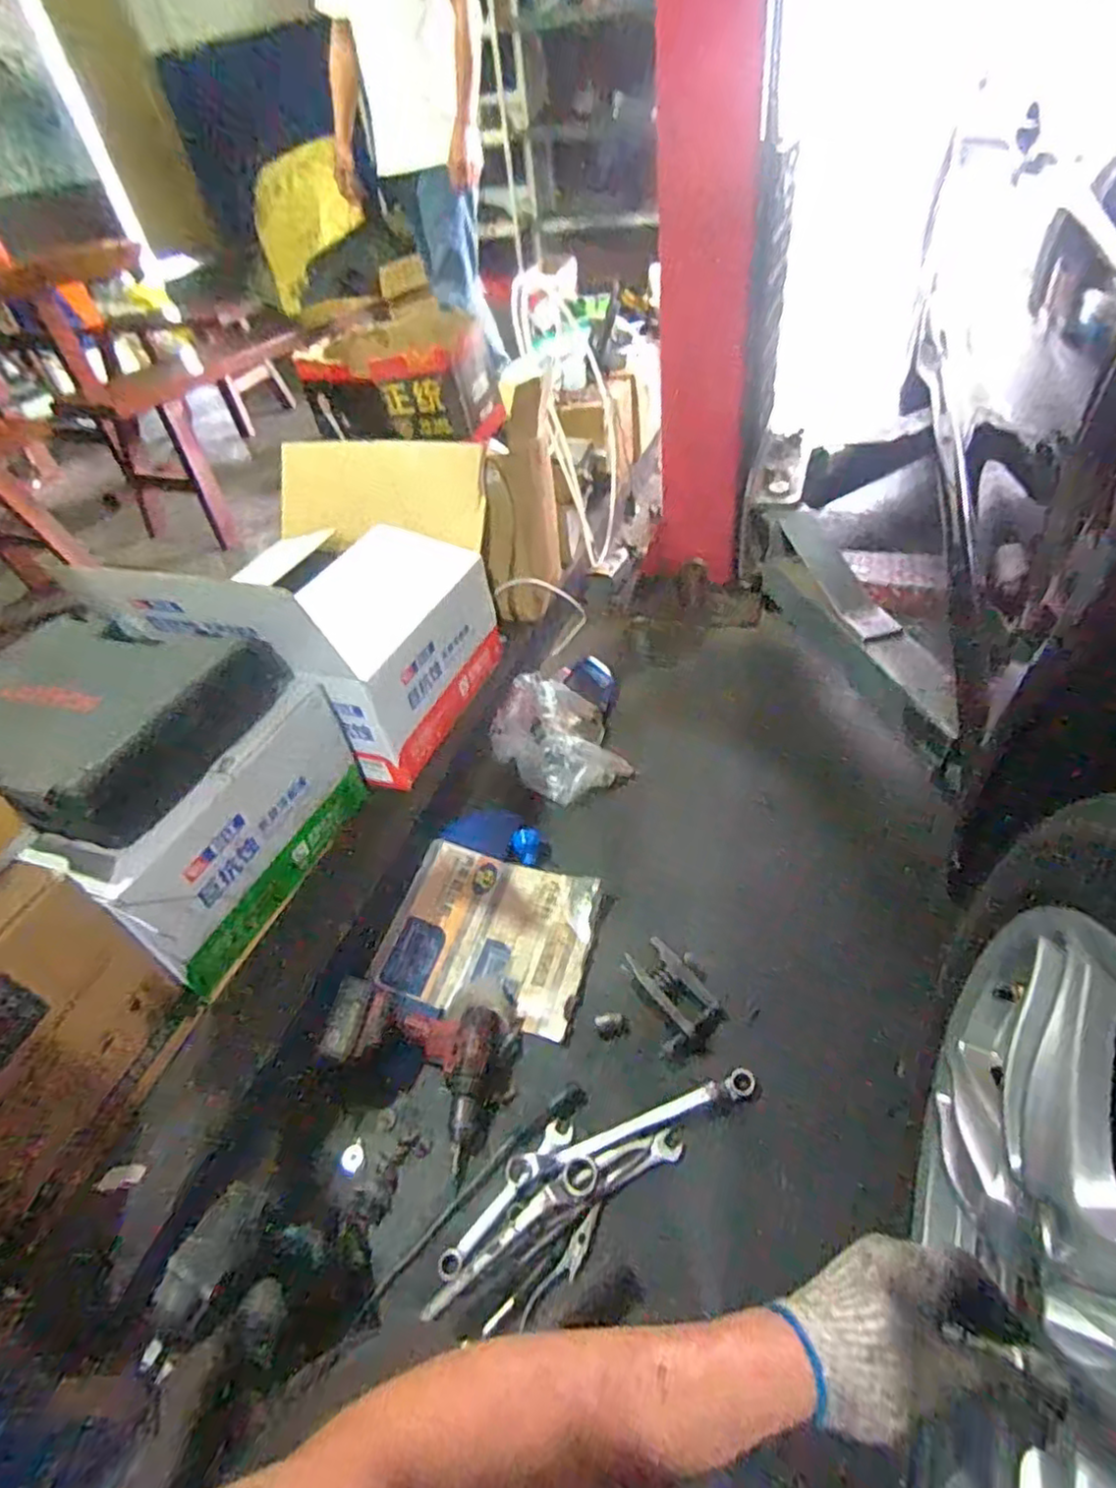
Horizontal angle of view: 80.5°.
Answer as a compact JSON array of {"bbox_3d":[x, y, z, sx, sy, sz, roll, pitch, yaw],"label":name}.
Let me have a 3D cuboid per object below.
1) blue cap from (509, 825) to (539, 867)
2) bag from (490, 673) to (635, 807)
[{"bbox_3d":[-0.061,0.182,1.191,0.052,0.029,0.064,6,46,15],"label":"blue cap"},{"bbox_3d":[-0.011,-0.029,1.326,0.242,0.083,0.286,-17,44,-8],"label":"bag"}]

